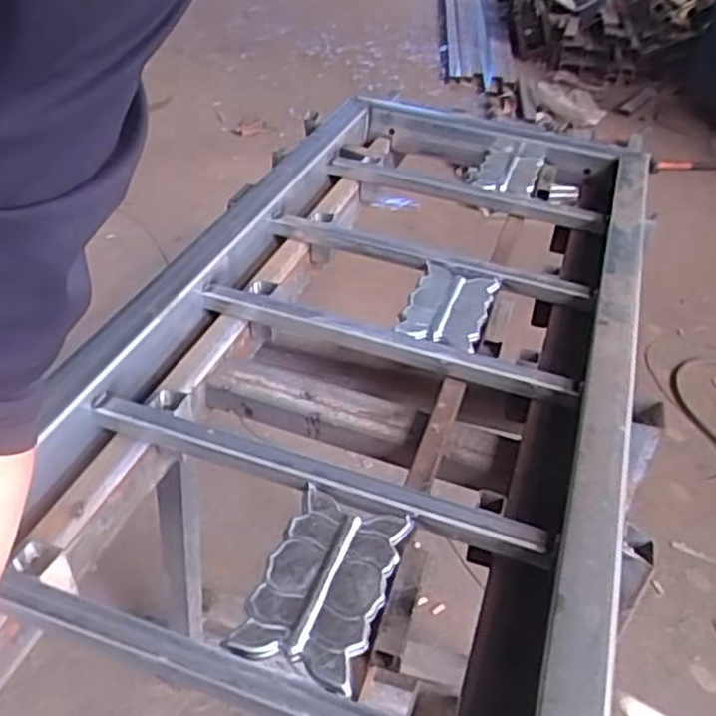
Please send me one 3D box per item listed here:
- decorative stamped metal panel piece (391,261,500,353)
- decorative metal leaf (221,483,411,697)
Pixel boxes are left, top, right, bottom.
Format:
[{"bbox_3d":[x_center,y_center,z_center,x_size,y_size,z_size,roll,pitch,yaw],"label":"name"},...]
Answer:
[{"bbox_3d":[0.089,-0.053,0.731,0.074,0.015,0.133,16,36,11],"label":"decorative stamped metal panel piece"},{"bbox_3d":[-0.021,0.141,0.474,0.076,0.011,0.132,16,36,12],"label":"decorative metal leaf"}]

